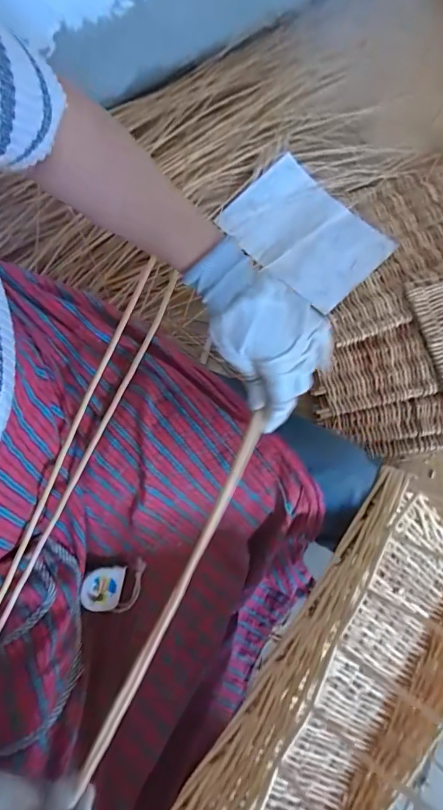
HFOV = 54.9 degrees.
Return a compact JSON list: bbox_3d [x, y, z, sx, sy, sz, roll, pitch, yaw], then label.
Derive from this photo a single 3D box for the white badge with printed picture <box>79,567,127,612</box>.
[{"bbox_3d":[-0.146,0.224,0.518,0.048,0.006,0.054,17,84,-21],"label":"white badge with printed picture"}]

